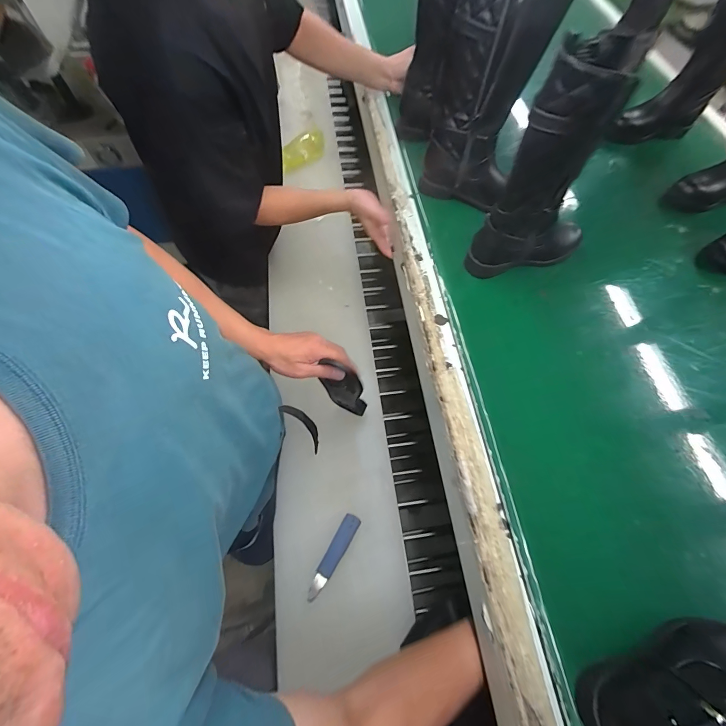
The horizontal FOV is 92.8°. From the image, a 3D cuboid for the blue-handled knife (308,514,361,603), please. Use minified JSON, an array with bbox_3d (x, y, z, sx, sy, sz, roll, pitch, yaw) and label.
[{"bbox_3d":[-0.056,0.355,0.637,0.030,0.007,0.154,29,64,13],"label":"blue-handled knife"}]

